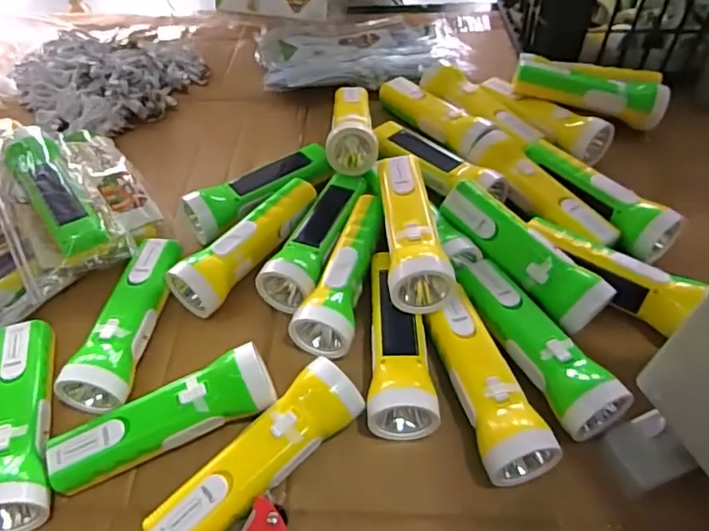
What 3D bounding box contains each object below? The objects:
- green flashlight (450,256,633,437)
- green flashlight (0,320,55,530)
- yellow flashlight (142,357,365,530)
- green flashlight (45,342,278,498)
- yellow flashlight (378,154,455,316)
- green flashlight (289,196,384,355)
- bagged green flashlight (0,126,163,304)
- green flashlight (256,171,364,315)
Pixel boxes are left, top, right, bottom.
[{"bbox_3d":[0.146,0.054,0.435,0.049,0.045,0.168,-20,52,-12],"label":"green flashlight"},{"bbox_3d":[-0.264,0.115,0.419,0.053,0.051,0.169,-16,52,-10],"label":"green flashlight"},{"bbox_3d":[-0.068,0.143,0.391,0.167,0.048,0.049,-37,58,-24],"label":"yellow flashlight"},{"bbox_3d":[-0.145,0.118,0.413,0.168,0.047,0.049,-19,52,-11],"label":"green flashlight"},{"bbox_3d":[0.051,-0.039,0.483,0.052,0.049,0.165,-3,51,1],"label":"yellow flashlight"},{"bbox_3d":[-0.008,0.004,0.491,0.053,0.049,0.173,11,52,12],"label":"green flashlight"},{"bbox_3d":[-0.292,-0.080,0.541,0.135,0.039,0.208,-28,55,-18],"label":"bagged green flashlight"},{"bbox_3d":[-0.035,-0.035,0.518,0.054,0.043,0.169,15,53,15],"label":"green flashlight"}]

